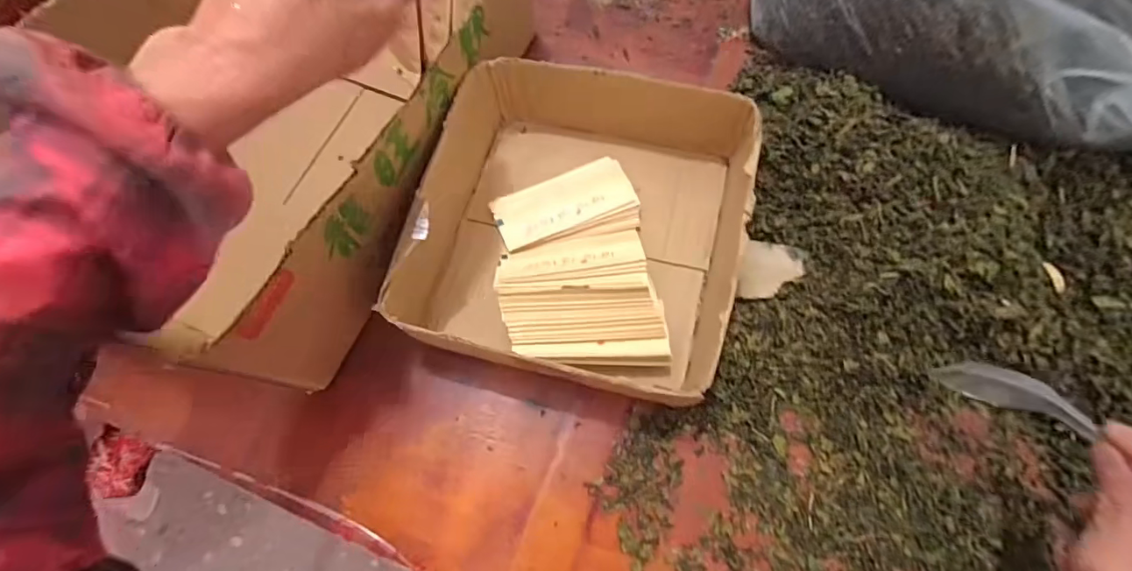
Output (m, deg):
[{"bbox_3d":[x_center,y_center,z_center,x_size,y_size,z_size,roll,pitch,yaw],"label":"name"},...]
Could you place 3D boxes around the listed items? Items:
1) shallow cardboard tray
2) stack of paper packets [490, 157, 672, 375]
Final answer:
[{"bbox_3d":[0.006,-0.045,0.373,0.255,0.080,0.230,14,73,6],"label":"shallow cardboard tray"},{"bbox_3d":[0.007,-0.015,0.384,0.120,0.041,0.177,-7,72,0],"label":"stack of paper packets"}]

